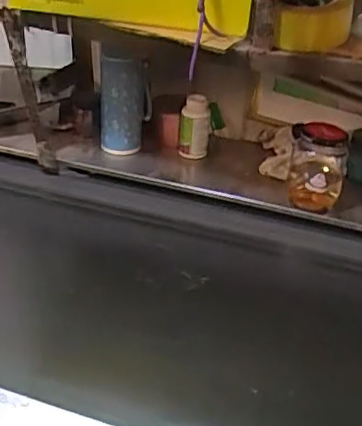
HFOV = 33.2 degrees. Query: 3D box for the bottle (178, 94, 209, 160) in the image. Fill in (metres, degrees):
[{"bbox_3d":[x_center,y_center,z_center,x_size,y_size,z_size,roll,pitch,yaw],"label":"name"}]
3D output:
[{"bbox_3d":[0.024,-0.149,1.071,0.050,0.096,0.063,7,34,6],"label":"bottle"}]

